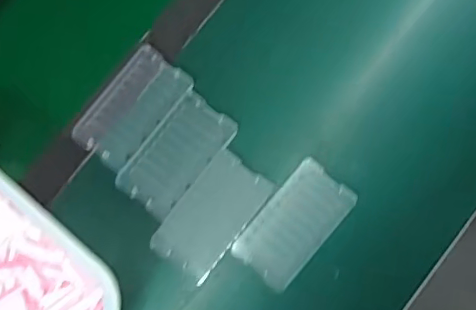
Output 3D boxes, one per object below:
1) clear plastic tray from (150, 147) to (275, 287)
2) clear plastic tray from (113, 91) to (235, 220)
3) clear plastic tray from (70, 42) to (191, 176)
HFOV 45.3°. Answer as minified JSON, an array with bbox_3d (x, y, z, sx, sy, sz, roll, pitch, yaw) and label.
[{"bbox_3d":[-0.025,0.058,0.562,0.066,0.005,0.116,38,83,8],"label":"clear plastic tray"},{"bbox_3d":[-0.061,0.000,0.564,0.061,0.006,0.117,39,83,8],"label":"clear plastic tray"},{"bbox_3d":[-0.107,-0.048,0.581,0.069,0.009,0.121,37,83,8],"label":"clear plastic tray"}]

